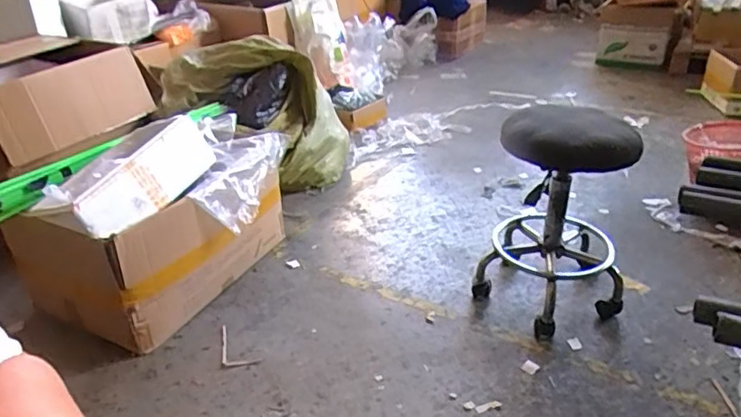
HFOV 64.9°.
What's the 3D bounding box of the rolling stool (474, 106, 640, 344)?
[{"bbox_3d":[0.472,0.016,1.473,0.357,0.538,0.355,11,32,22],"label":"rolling stool"}]

